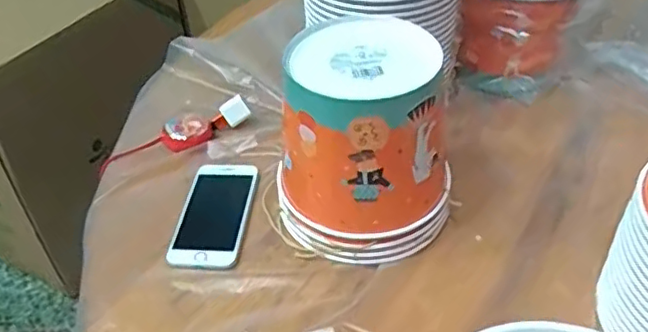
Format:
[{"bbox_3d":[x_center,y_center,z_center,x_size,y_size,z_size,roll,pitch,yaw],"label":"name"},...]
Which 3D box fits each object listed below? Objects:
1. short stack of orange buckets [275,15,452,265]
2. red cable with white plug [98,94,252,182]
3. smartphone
[{"bbox_3d":[0.038,-0.021,0.536,0.146,0.166,0.141,3,41,7],"label":"short stack of orange buckets"},{"bbox_3d":[-0.164,-0.034,0.668,0.172,0.025,0.042,-22,45,-21],"label":"red cable with white plug"},{"bbox_3d":[-0.106,0.044,0.593,0.065,0.008,0.133,2,41,6],"label":"smartphone"}]

